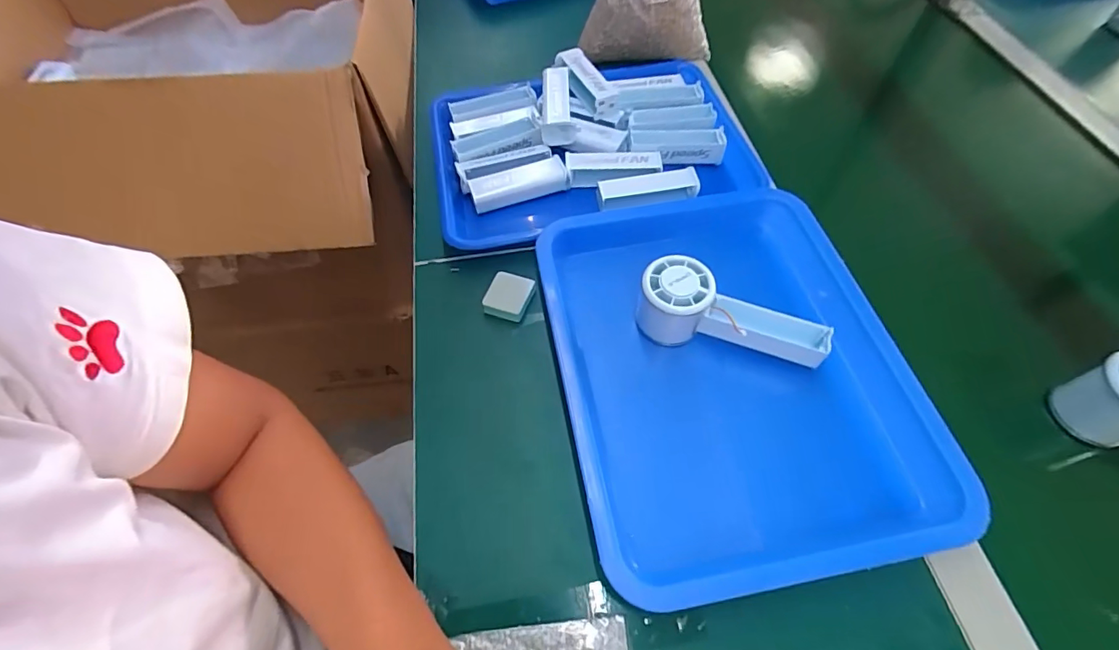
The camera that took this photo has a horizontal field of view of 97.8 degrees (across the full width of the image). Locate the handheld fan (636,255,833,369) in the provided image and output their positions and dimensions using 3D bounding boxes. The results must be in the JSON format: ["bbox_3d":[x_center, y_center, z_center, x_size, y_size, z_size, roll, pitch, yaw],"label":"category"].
[{"bbox_3d":[0.140,-0.009,0.398,0.148,0.050,0.052,11,57,9],"label":"handheld fan"}]

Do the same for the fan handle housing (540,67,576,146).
[{"bbox_3d":[-0.004,-0.243,0.536,0.035,0.023,0.091,-4,59,-2],"label":"fan handle housing"}]

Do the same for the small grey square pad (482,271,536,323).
[{"bbox_3d":[-0.046,-0.026,0.447,0.038,0.014,0.041,16,60,10],"label":"small grey square pad"}]

